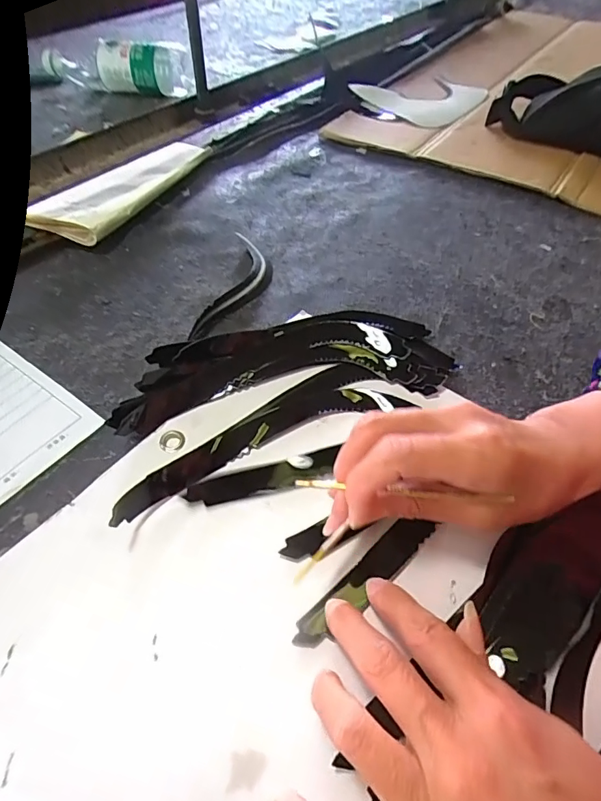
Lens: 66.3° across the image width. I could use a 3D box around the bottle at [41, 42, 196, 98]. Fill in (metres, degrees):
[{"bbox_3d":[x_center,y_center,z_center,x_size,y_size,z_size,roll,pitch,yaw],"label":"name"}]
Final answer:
[{"bbox_3d":[-0.276,-0.515,0.705,0.220,0.063,0.068,13,52,11],"label":"bottle"}]

